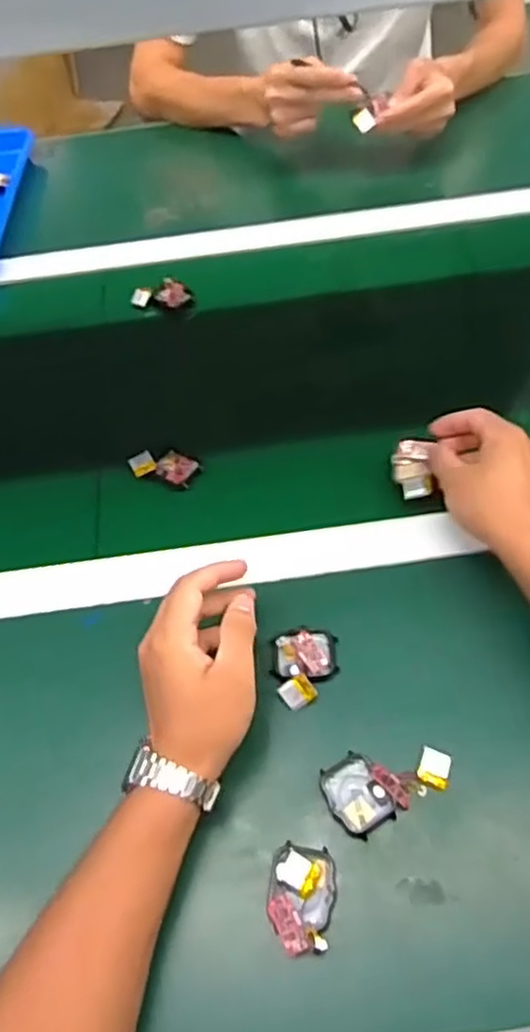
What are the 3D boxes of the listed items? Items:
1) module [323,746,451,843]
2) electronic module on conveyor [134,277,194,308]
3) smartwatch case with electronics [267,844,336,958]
[{"bbox_3d":[0.079,0.170,0.452,0.080,0.010,0.047,-26,57,-13],"label":"module"},{"bbox_3d":[-0.112,-0.241,0.752,0.064,0.023,0.019,-2,55,4],"label":"electronic module on conveyor"},{"bbox_3d":[0.022,0.230,0.415,0.040,0.013,0.056,5,56,9],"label":"smartwatch case with electronics"}]

